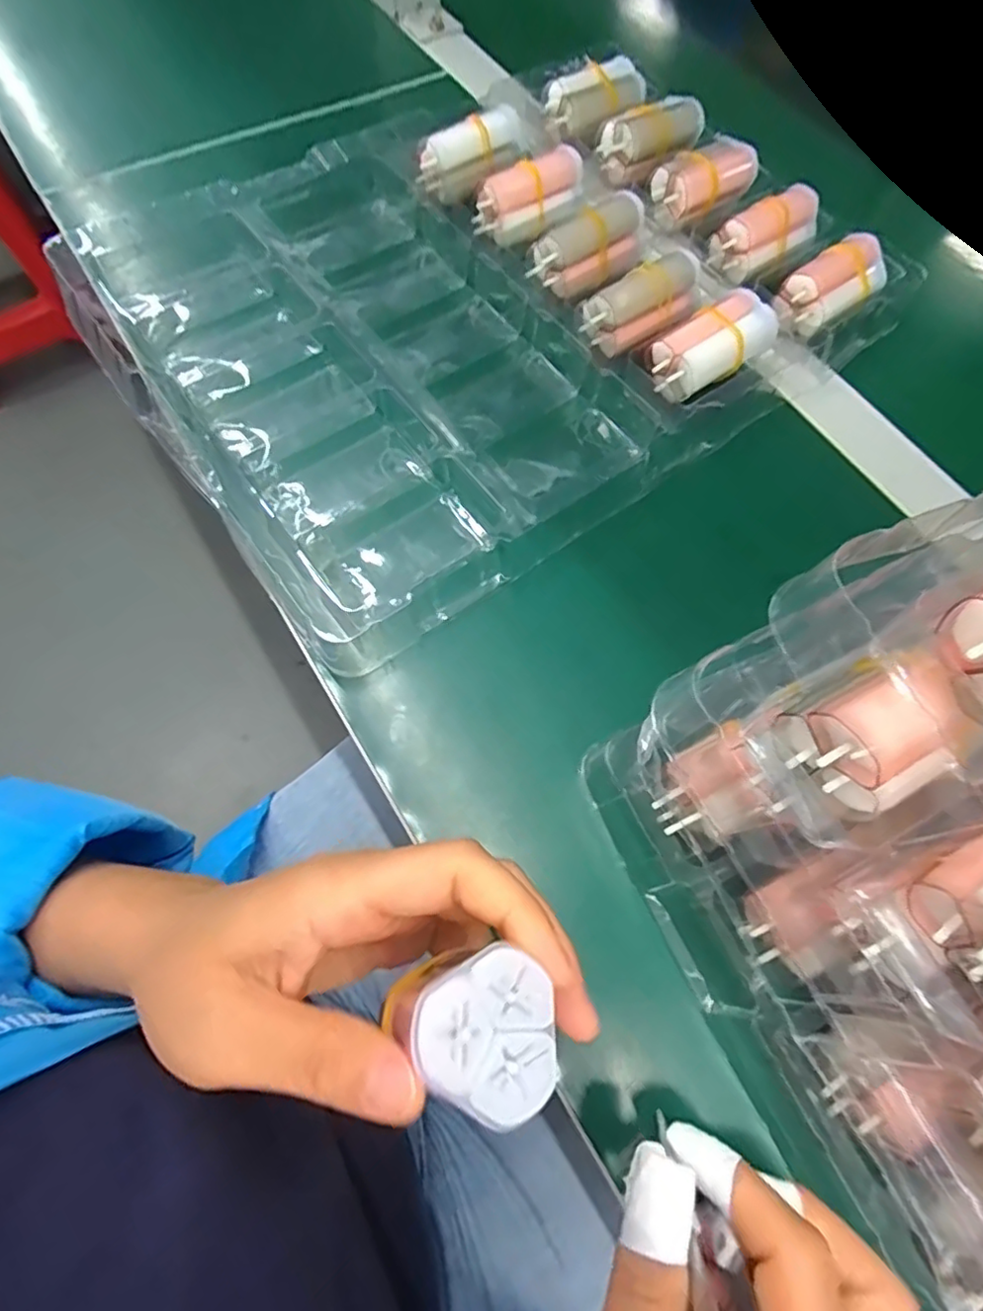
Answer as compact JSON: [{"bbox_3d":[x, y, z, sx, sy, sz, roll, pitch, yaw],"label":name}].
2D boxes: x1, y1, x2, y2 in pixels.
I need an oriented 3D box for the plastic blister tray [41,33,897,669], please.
[{"bbox_3d":[0.001,-0.208,0.334,0.389,0.037,0.295,-35,73,-15],"label":"plastic blister tray"}]

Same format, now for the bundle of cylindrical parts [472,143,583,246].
[{"bbox_3d":[0.025,-0.272,0.351,0.070,0.023,0.030,-28,72,-13],"label":"bundle of cylindrical parts"}]

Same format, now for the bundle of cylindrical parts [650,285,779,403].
[{"bbox_3d":[0.118,-0.163,0.312,0.066,0.017,0.035,-32,73,-15],"label":"bundle of cylindrical parts"}]

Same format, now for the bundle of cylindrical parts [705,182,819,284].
[{"bbox_3d":[0.166,-0.250,0.353,0.072,0.020,0.036,-33,73,-2],"label":"bundle of cylindrical parts"}]

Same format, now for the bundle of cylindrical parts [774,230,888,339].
[{"bbox_3d":[0.194,-0.208,0.340,0.066,0.027,0.034,-38,74,-16],"label":"bundle of cylindrical parts"}]

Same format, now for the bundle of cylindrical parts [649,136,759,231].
[{"bbox_3d":[0.132,-0.288,0.362,0.065,0.028,0.028,-23,71,-12],"label":"bundle of cylindrical parts"}]

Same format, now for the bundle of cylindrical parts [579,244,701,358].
[{"bbox_3d":[0.084,-0.191,0.324,0.065,0.025,0.032,-33,73,-15],"label":"bundle of cylindrical parts"}]

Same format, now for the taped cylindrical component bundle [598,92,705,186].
[{"bbox_3d":[0.104,-0.329,0.381,0.064,0.027,0.033,-30,72,-14],"label":"taped cylindrical component bundle"}]

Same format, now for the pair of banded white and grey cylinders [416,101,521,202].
[{"bbox_3d":[-0.011,-0.305,0.361,0.070,0.027,0.026,-32,72,0],"label":"pair of banded white and grey cylinders"}]

